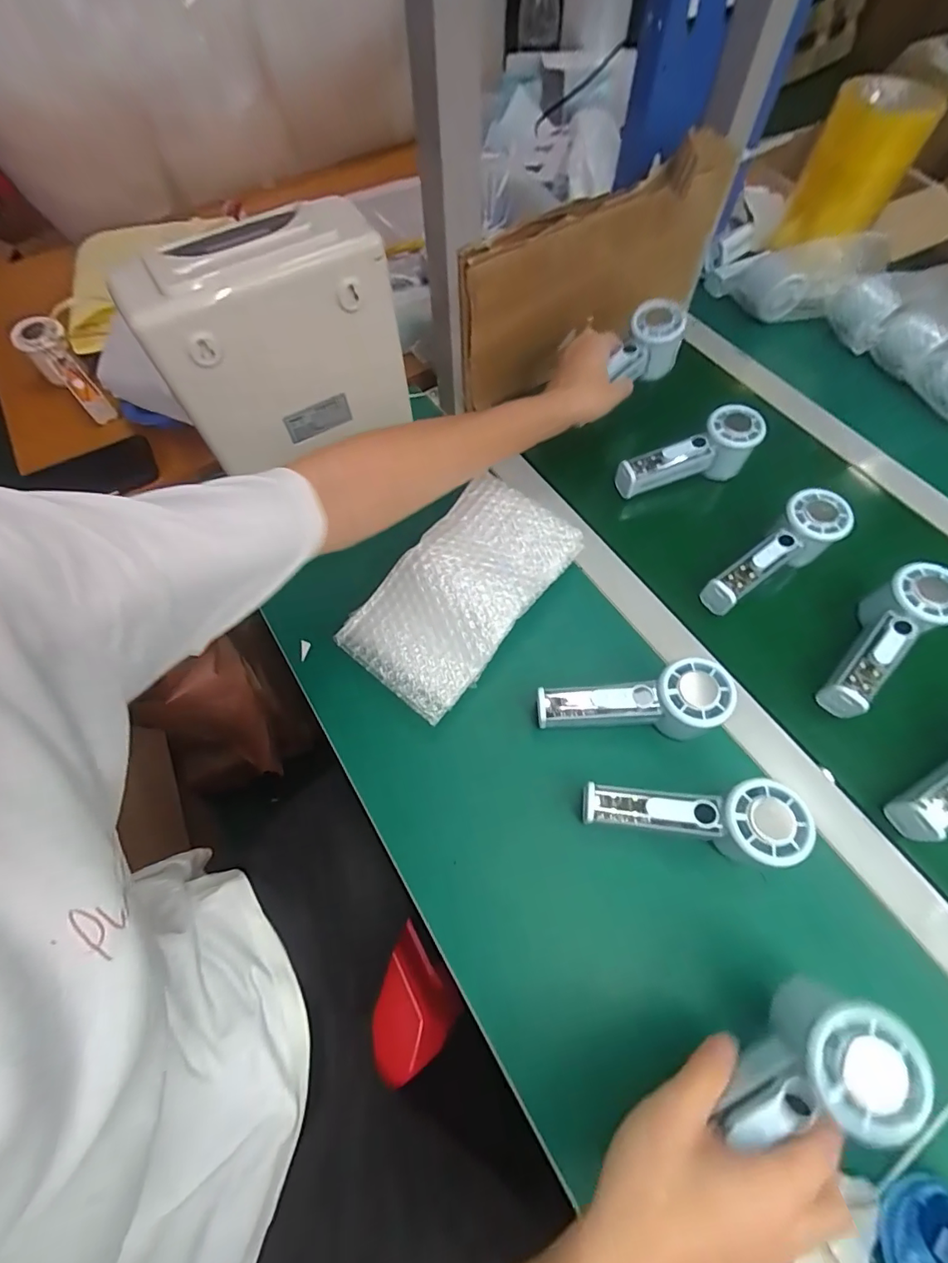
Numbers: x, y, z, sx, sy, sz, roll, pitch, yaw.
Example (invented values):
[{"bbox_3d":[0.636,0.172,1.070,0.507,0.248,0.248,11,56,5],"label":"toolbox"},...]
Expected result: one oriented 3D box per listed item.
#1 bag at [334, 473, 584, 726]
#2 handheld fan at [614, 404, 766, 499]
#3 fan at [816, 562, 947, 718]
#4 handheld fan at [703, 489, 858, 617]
[{"bbox_3d":[-0.010,-0.040,0.450,0.122,0.030,0.223,37,71,17],"label":"bag"},{"bbox_3d":[0.233,-0.188,0.528,0.151,0.057,0.049,-23,66,-9],"label":"handheld fan"},{"bbox_3d":[0.364,0.005,0.434,0.151,0.053,0.055,-38,69,-15],"label":"fan"},{"bbox_3d":[0.294,-0.074,0.483,0.158,0.056,0.052,-37,68,0],"label":"handheld fan"}]

